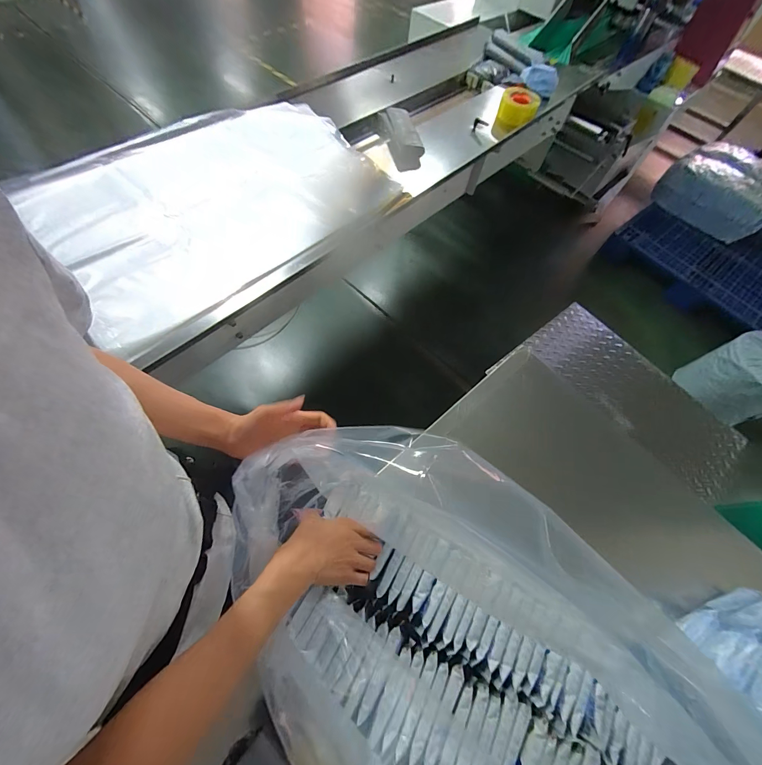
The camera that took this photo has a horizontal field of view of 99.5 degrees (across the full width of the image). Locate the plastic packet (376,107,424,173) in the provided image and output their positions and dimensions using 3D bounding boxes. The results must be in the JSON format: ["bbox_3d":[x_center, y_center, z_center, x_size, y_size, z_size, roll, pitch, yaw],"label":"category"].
[{"bbox_3d":[0.061,-0.739,0.990,0.108,0.056,0.314,-8,62,-4],"label":"plastic packet"}]

